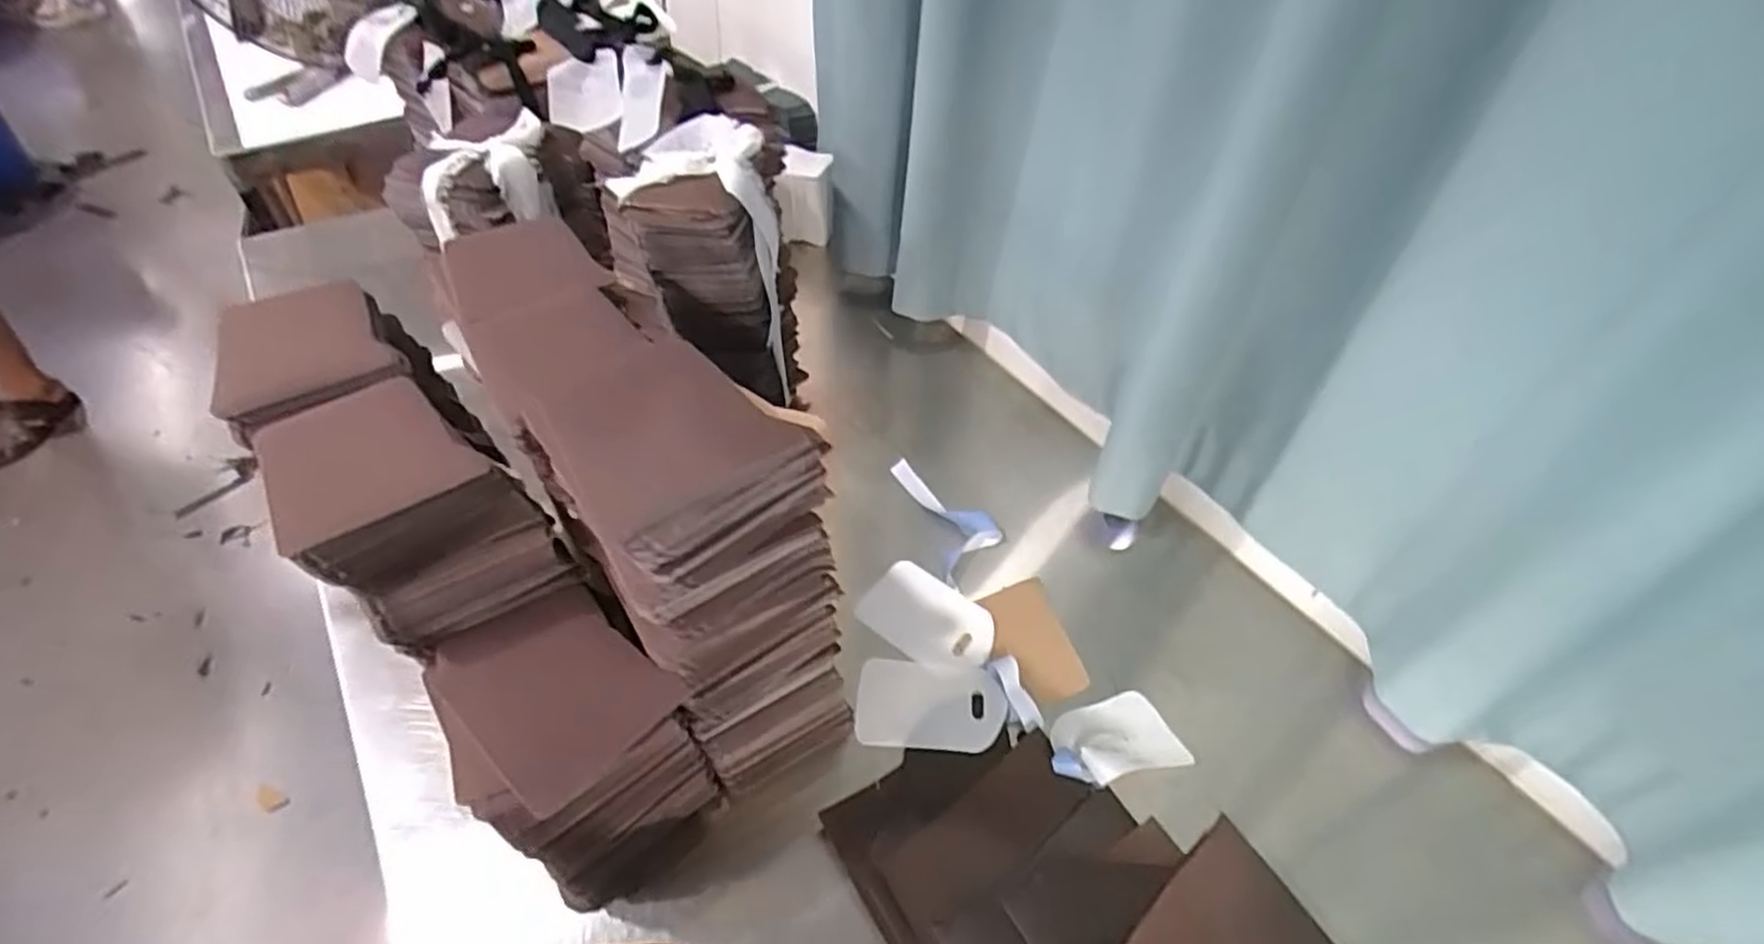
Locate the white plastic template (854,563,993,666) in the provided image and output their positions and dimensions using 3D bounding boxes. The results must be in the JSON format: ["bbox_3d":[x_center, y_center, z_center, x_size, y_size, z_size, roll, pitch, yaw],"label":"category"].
[{"bbox_3d":[0.039,0.124,0.640,0.111,0.005,0.072,30,58,23],"label":"white plastic template"}]

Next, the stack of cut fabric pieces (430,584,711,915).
[{"bbox_3d":[-0.185,0.165,0.471,0.111,0.152,0.125,-34,55,-24],"label":"stack of cut fabric pieces"}]

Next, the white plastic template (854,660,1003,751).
[{"bbox_3d":[0.038,0.180,0.588,0.111,0.009,0.072,4,43,3],"label":"white plastic template"}]

